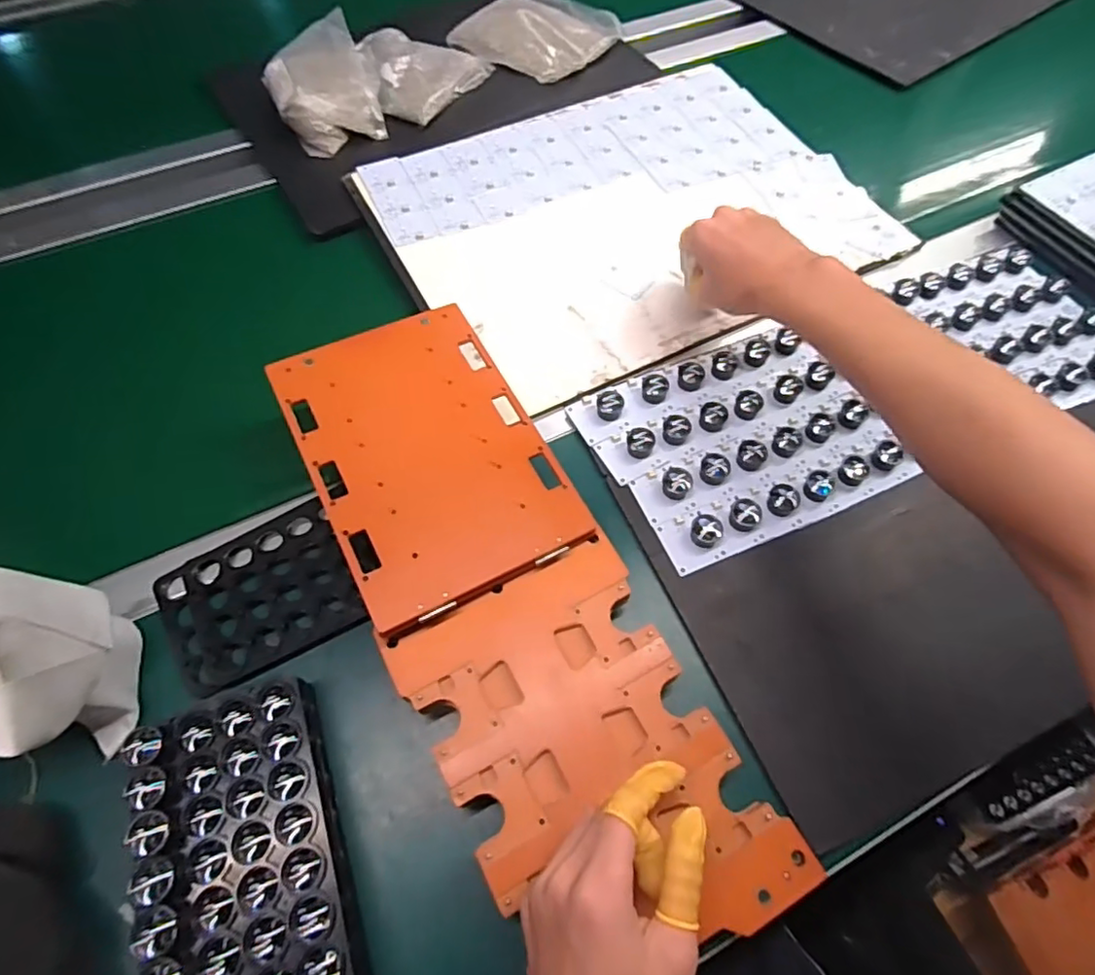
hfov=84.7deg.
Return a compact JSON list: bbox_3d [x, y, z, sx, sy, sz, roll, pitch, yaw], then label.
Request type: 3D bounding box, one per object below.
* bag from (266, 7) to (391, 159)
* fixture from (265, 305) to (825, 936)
[{"bbox_3d":[-0.257,-0.465,0.692,0.118,0.046,0.166,-16,65,-7],"label":"bag"},{"bbox_3d":[-0.033,0.065,0.397,0.159,0.023,0.452,-30,71,-13],"label":"fixture"}]

